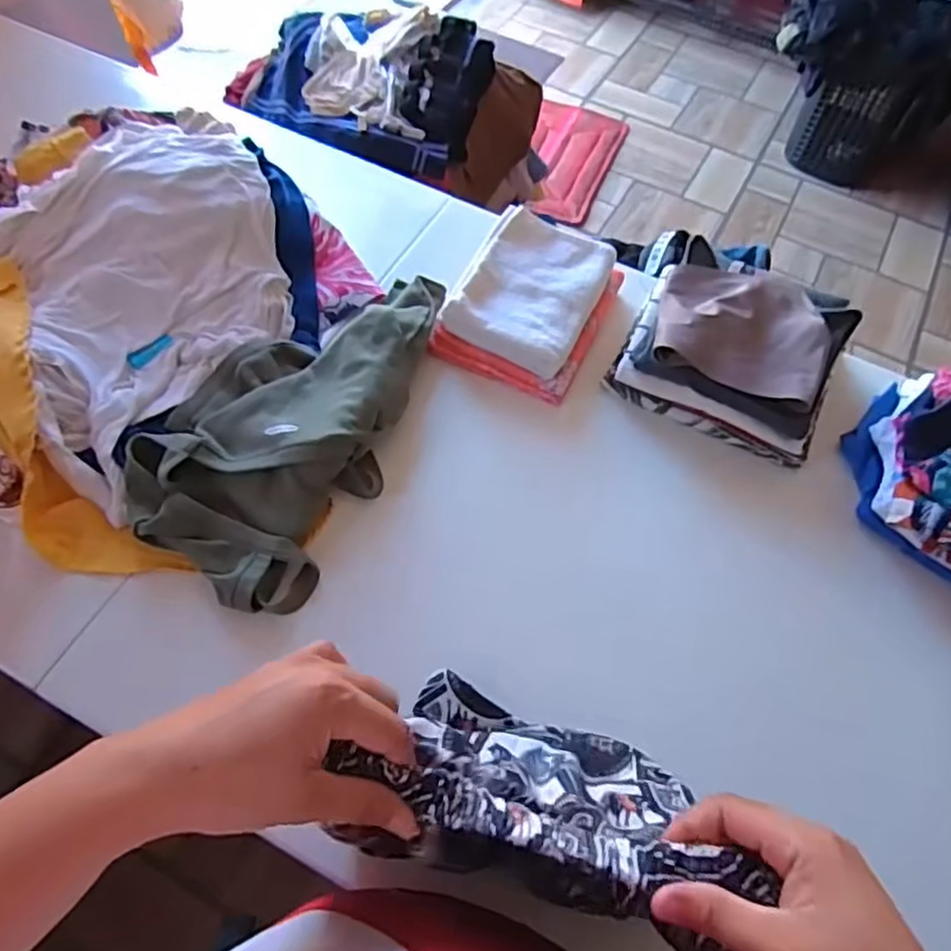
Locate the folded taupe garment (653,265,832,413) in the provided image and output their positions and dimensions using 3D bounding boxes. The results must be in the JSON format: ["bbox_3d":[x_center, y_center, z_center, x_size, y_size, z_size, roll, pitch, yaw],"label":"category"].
[{"bbox_3d":[0.281,-0.159,0.725,0.170,0.027,0.173,16,60,5],"label":"folded taupe garment"}]

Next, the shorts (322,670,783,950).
[{"bbox_3d":[0.041,0.194,0.454,0.195,0.277,0.040,17,80,6],"label":"shorts"}]

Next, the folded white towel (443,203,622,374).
[{"bbox_3d":[0.061,-0.211,0.784,0.144,0.043,0.178,25,62,10],"label":"folded white towel"}]

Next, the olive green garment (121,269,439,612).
[{"bbox_3d":[-0.190,-0.075,0.713,0.215,0.067,0.405,15,60,5],"label":"olive green garment"}]

